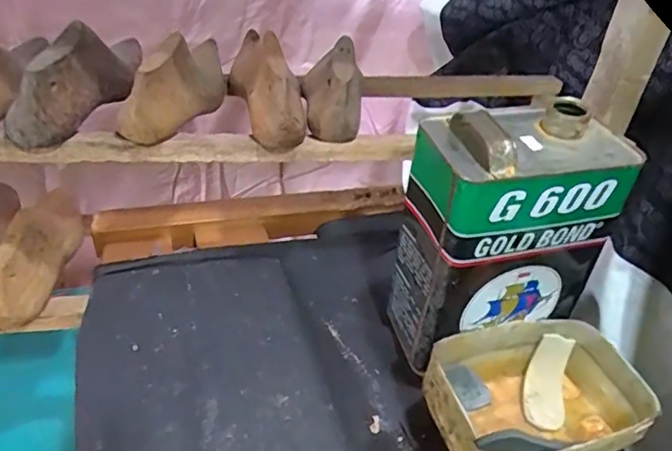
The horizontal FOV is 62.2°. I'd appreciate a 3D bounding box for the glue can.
[{"bbox_3d":[0.149,0.014,0.522,0.161,0.224,0.111,-6,38,-22],"label":"glue can"}]

